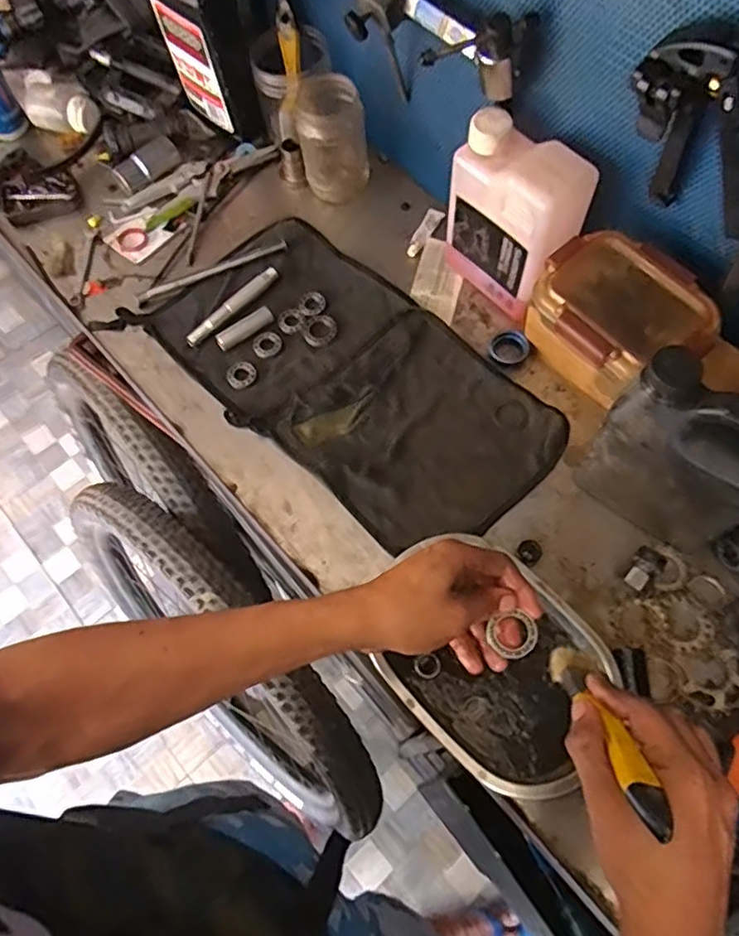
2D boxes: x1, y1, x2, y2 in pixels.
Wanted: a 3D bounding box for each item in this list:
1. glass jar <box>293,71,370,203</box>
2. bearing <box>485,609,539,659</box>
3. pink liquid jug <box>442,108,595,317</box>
[{"bbox_3d":[-0.043,-0.379,0.732,0.075,0.118,0.073,-1,66,2],"label":"glass jar"},{"bbox_3d":[0.107,0.125,0.475,0.034,0.010,0.033,-1,66,2],"label":"bearing"},{"bbox_3d":[0.144,-0.235,0.628,0.069,0.181,0.133,-33,69,-12],"label":"pink liquid jug"}]

